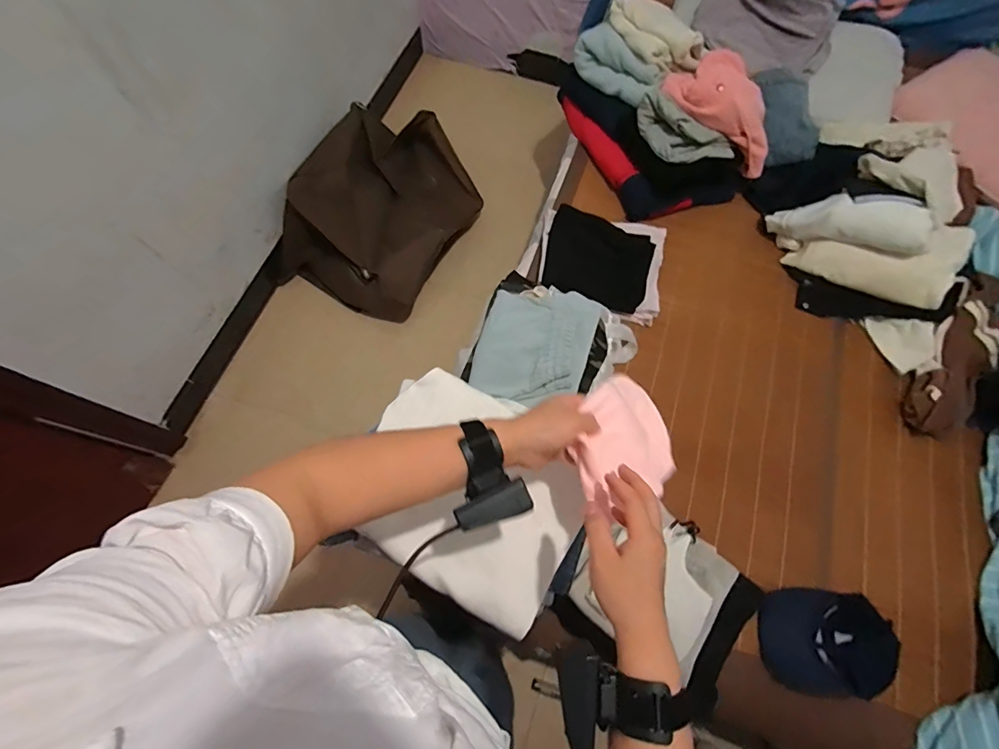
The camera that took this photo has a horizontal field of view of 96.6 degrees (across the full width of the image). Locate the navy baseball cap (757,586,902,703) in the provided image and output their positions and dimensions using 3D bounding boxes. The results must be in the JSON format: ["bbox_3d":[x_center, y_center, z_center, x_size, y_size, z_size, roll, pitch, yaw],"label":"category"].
[{"bbox_3d":[0.597,0.492,0.813,0.206,0.061,0.175,4,69,0],"label":"navy baseball cap"}]

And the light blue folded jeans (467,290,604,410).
[{"bbox_3d":[0.068,-0.066,0.830,0.202,0.054,0.267,20,70,6],"label":"light blue folded jeans"}]

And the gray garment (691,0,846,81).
[{"bbox_3d":[0.767,-1.008,1.291,0.407,0.111,0.305,17,69,5],"label":"gray garment"}]

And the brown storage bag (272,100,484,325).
[{"bbox_3d":[-0.376,-0.531,1.470,0.462,0.299,0.670,26,70,8],"label":"brown storage bag"}]

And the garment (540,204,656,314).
[{"bbox_3d":[0.237,-0.279,1.066,0.248,0.021,0.226,13,76,-1],"label":"garment"}]

